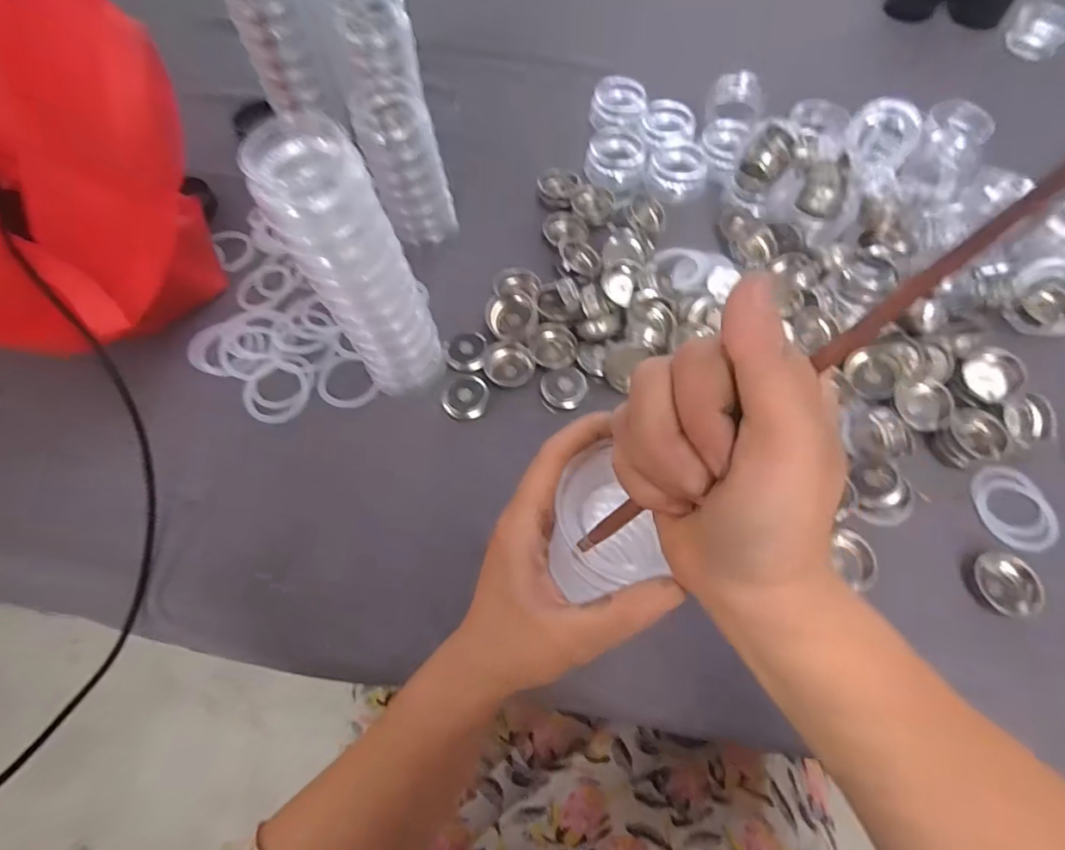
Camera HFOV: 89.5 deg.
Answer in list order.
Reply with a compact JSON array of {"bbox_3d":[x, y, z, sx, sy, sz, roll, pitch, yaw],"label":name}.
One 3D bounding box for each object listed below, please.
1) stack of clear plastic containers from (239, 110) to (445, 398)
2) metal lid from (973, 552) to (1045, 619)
[{"bbox_3d":[-0.124,-0.103,0.403,0.082,0.228,0.059,-25,66,-14],"label":"stack of clear plastic containers"},{"bbox_3d":[0.360,0.121,0.408,0.040,0.014,0.046,-15,61,8],"label":"metal lid"}]

